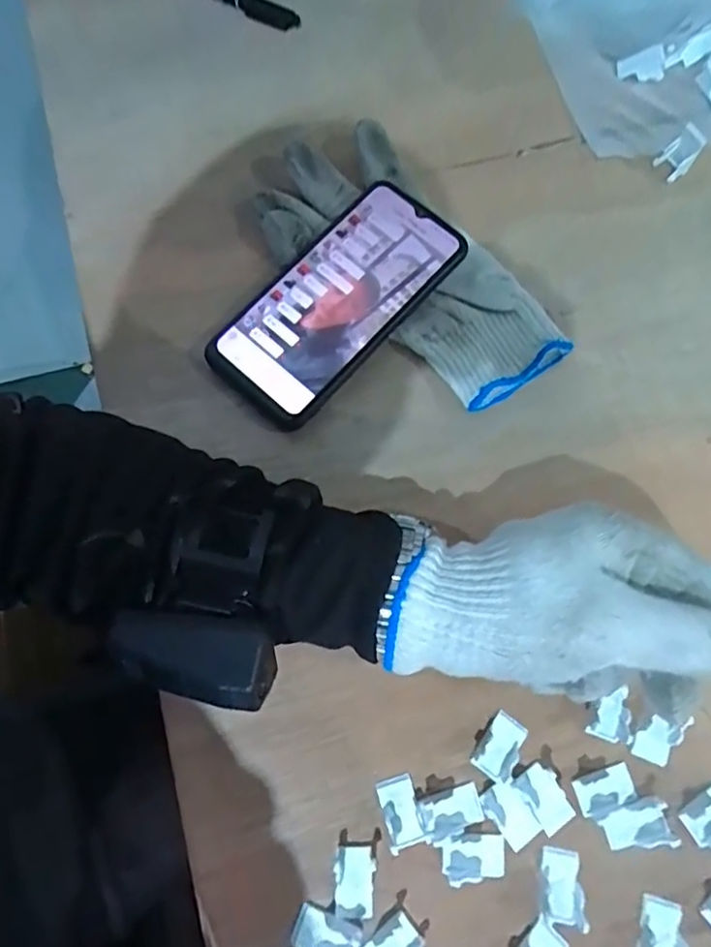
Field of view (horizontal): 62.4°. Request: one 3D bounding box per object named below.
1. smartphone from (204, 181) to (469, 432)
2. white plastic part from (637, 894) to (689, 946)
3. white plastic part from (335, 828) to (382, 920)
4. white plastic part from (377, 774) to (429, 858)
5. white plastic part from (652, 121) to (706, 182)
[{"bbox_3d":[-0.009,-0.106,0.356,0.075,0.009,0.166,42,79,8],"label":"smartphone"},{"bbox_3d":[0.145,0.218,0.273,0.023,0.010,0.031,17,73,4],"label":"white plastic part"},{"bbox_3d":[0.001,0.191,0.280,0.020,0.004,0.036,8,73,1],"label":"white plastic part"},{"bbox_3d":[0.023,0.165,0.284,0.018,0.013,0.031,-14,74,-6],"label":"white plastic part"},{"bbox_3d":[0.222,-0.220,0.403,0.014,0.031,0.021,-32,76,-11],"label":"white plastic part"}]

